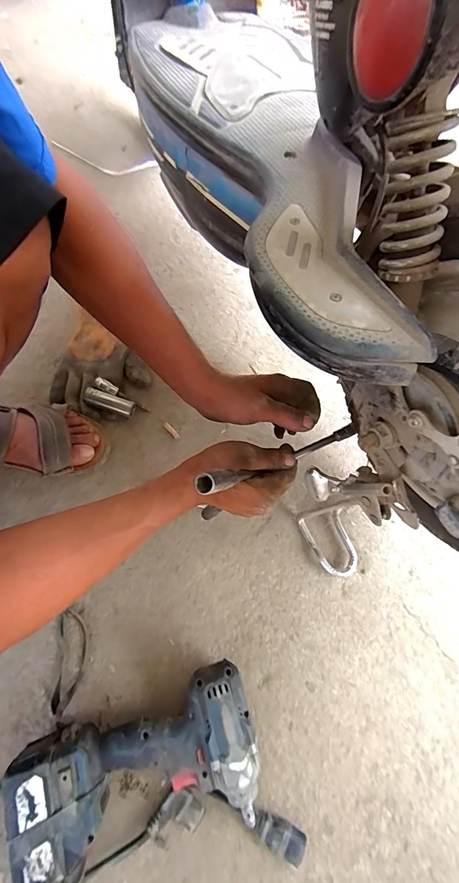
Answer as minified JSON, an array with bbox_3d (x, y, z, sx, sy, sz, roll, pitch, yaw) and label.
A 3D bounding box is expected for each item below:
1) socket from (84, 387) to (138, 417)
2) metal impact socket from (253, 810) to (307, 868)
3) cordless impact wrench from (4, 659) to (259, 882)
[{"bbox_3d":[-0.192,-0.063,0.591,0.081,0.018,0.026,20,64,-7],"label":"socket"},{"bbox_3d":[0.051,0.404,0.379,0.052,0.022,0.026,27,66,9],"label":"metal impact socket"},{"bbox_3d":[-0.088,0.333,0.375,0.232,0.077,0.136,-13,65,-9],"label":"cordless impact wrench"}]

